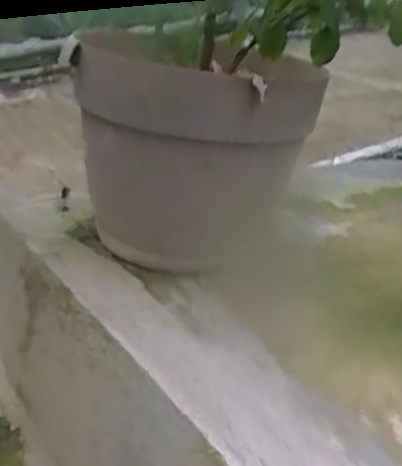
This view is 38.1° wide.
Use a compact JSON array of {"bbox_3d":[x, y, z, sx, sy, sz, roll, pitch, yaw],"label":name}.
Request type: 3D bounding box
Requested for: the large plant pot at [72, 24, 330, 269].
[{"bbox_3d":[-0.013,-0.087,0.644,0.242,0.235,0.222,10,22,-4],"label":"large plant pot"}]

